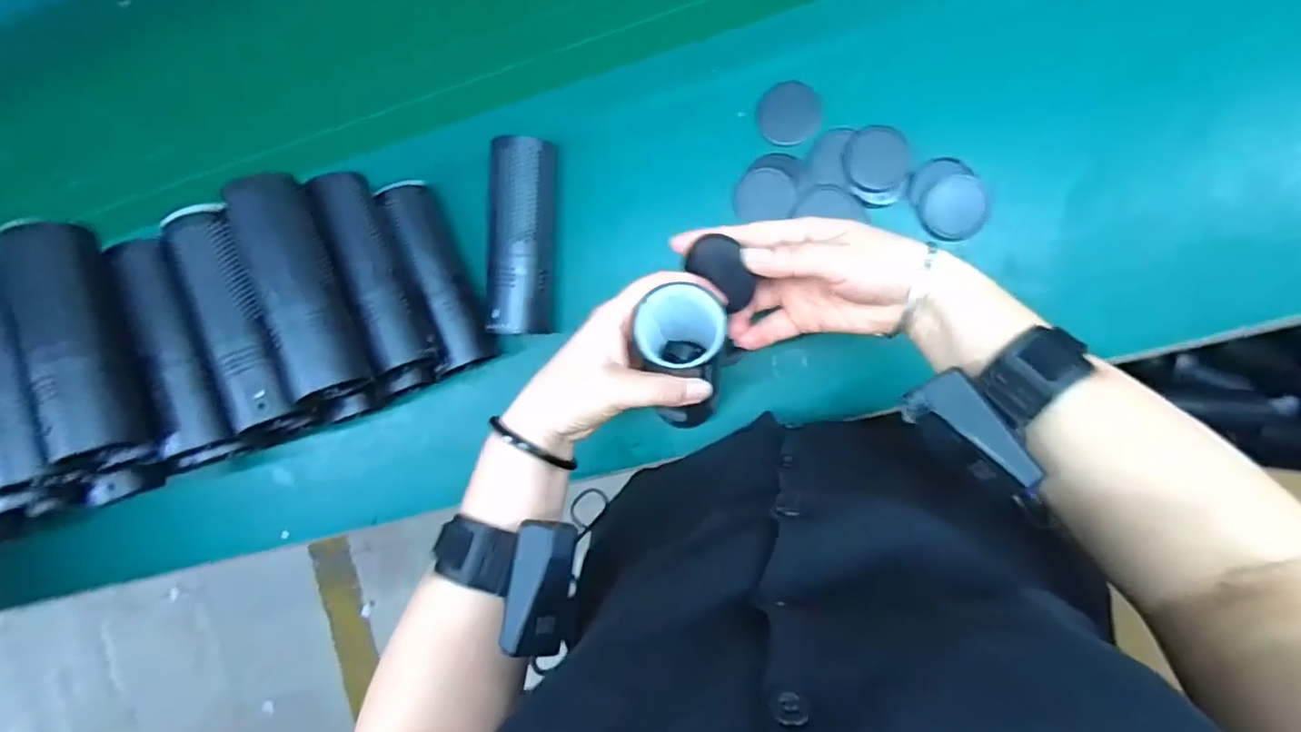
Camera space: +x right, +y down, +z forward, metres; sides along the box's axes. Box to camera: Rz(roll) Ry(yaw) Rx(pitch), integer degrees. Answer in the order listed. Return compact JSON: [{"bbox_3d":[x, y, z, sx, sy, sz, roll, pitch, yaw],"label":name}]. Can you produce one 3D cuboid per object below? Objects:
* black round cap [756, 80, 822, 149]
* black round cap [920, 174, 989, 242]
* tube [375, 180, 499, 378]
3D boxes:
[{"bbox_3d":[0.116,-0.210,0.514,0.050,0.013,0.054,1,94,9],"label":"black round cap"},{"bbox_3d":[0.243,-0.128,0.497,0.048,0.009,0.049,1,94,9],"label":"black round cap"},{"bbox_3d":[-0.187,-0.080,0.542,0.044,0.042,0.170,-20,90,10],"label":"tube"}]

